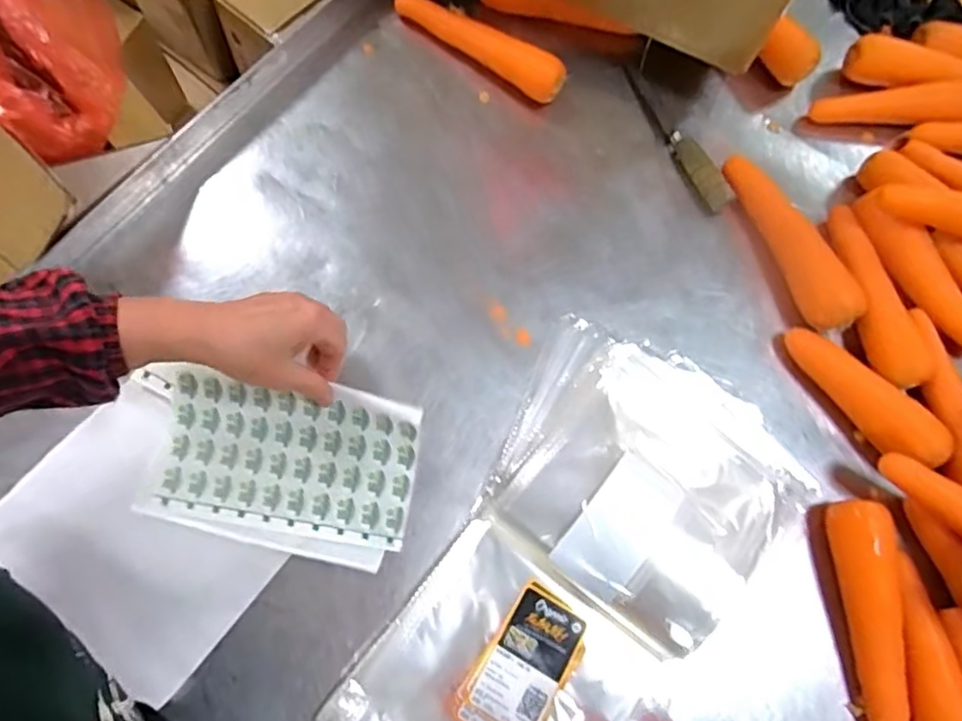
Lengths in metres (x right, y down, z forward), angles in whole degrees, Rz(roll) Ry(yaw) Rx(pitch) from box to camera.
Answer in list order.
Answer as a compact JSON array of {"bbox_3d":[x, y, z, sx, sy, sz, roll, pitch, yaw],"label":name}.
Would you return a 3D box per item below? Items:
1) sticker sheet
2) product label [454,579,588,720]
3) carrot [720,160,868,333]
[{"bbox_3d":[-0.170,0.085,0.513,0.225,0.025,0.136,12,87,0],"label":"sticker sheet"},{"bbox_3d":[0.035,0.242,0.489,0.065,0.006,0.113,36,74,7],"label":"product label"},{"bbox_3d":[0.306,-0.122,0.622,0.040,0.045,0.200,-19,75,-11],"label":"carrot"}]

